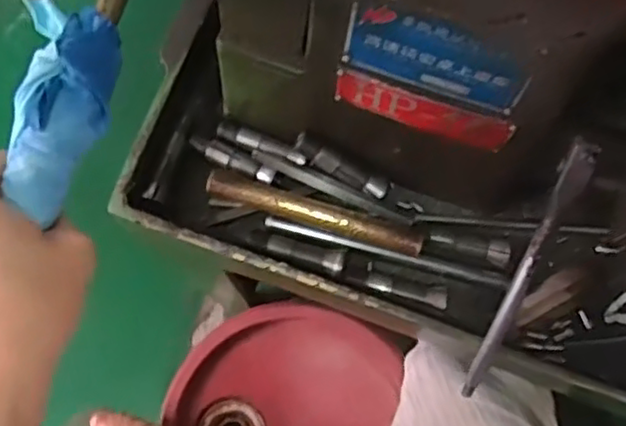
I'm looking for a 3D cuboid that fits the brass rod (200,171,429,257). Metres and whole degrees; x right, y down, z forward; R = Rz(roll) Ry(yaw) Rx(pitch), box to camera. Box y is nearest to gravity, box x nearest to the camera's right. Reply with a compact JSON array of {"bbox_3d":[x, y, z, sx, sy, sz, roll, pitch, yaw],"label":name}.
[{"bbox_3d":[0.001,0.000,0.499,0.157,0.019,0.018,17,75,4],"label":"brass rod"}]

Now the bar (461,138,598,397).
[{"bbox_3d":[0.130,0.044,0.430,0.013,0.012,0.194,17,120,3],"label":"bar"}]

